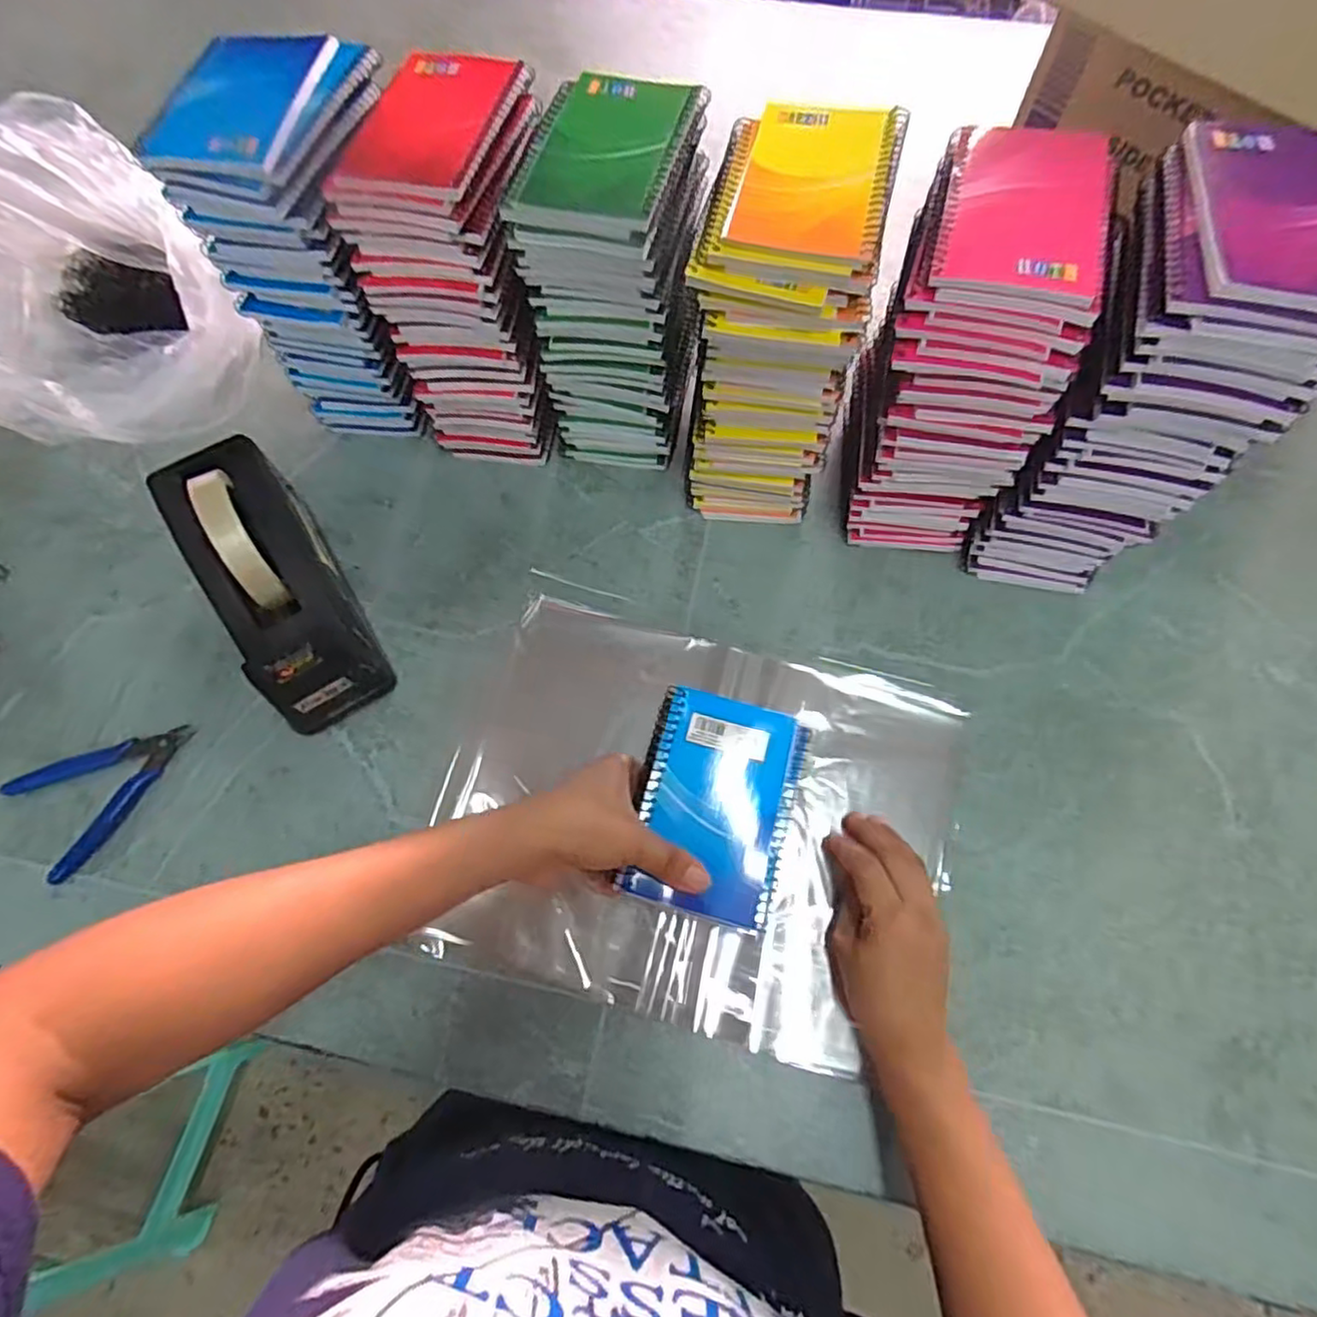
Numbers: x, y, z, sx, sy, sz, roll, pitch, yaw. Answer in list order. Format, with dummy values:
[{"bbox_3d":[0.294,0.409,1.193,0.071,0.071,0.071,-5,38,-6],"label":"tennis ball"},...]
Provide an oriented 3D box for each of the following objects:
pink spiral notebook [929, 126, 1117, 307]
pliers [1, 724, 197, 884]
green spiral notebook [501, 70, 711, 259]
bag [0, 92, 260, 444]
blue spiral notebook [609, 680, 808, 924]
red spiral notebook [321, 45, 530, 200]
[{"bbox_3d":[0.206,-0.249,0.371,0.084,0.010,0.128,17,69,7],"label":"pink spiral notebook"},{"bbox_3d":[-0.390,0.091,0.476,0.114,0.018,0.076,-34,70,-12],"label":"pliers"},{"bbox_3d":[-0.031,-0.312,0.411,0.094,0.017,0.133,14,69,6],"label":"green spiral notebook"},{"bbox_3d":[-0.517,-0.327,0.576,0.330,0.183,0.228,34,72,15],"label":"bag"},{"bbox_3d":[0.034,0.088,0.410,0.094,0.017,0.130,14,68,8],"label":"blue spiral notebook"},{"bbox_3d":[-0.144,-0.346,0.429,0.094,0.011,0.142,13,69,6],"label":"red spiral notebook"}]

